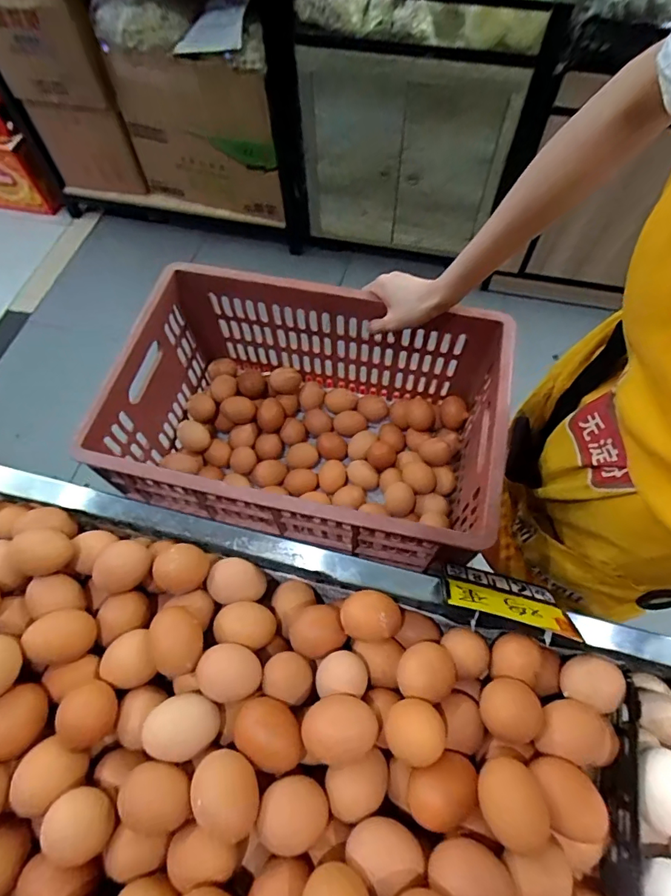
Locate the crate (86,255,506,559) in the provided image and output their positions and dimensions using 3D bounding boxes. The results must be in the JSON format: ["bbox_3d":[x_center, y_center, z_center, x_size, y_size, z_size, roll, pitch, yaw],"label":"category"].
[{"bbox_3d":[-0.034,-0.027,0.637,0.454,0.229,0.297,11,65,7],"label":"crate"}]

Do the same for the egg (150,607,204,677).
[{"bbox_3d":[-0.126,0.158,0.380,0.039,0.035,0.049,-23,65,-9],"label":"egg"}]

